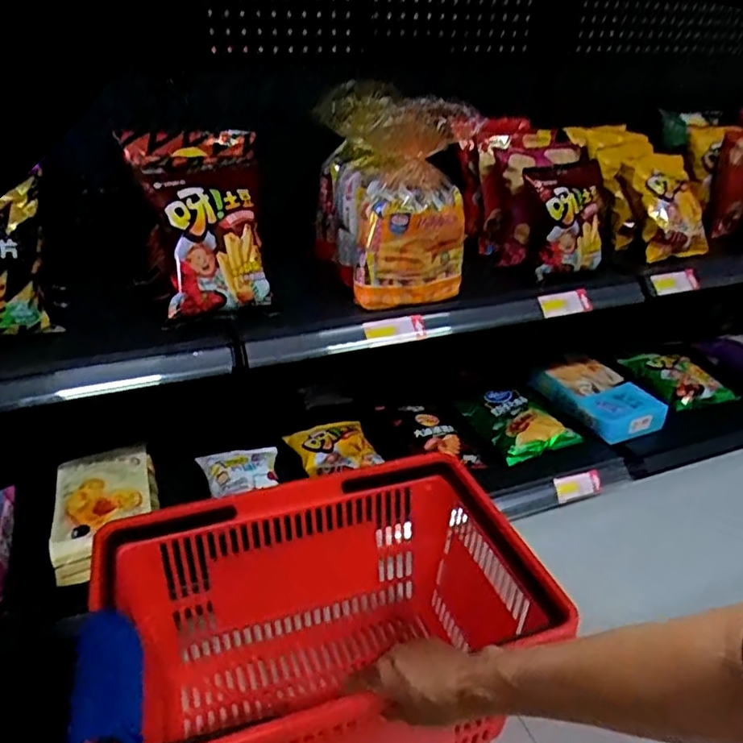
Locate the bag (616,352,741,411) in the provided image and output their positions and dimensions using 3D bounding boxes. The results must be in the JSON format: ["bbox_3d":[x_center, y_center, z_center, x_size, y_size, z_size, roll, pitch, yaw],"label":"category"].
[{"bbox_3d":[0.639,0.026,1.329,0.142,0.079,0.204,-11,31,-21],"label":"bag"}]

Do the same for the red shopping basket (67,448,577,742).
[{"bbox_3d":[-0.058,0.331,0.751,0.473,0.262,0.323,-8,30,-15],"label":"red shopping basket"}]

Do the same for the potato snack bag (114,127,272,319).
[{"bbox_3d":[-0.245,-0.246,0.908,0.191,0.096,0.317,-10,67,-19],"label":"potato snack bag"}]

